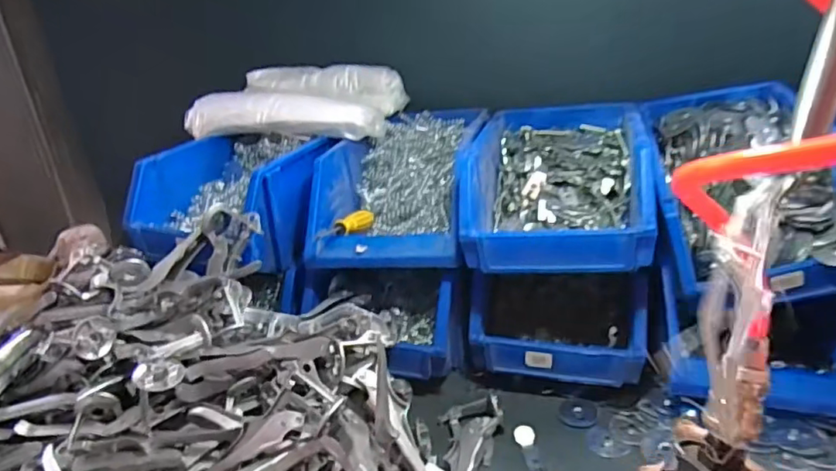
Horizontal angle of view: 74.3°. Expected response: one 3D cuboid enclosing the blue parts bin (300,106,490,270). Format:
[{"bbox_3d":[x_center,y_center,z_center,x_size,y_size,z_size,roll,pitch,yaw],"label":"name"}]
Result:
[{"bbox_3d":[-0.013,-0.078,0.781,0.198,0.128,0.312,0,23,16],"label":"blue parts bin"}]

